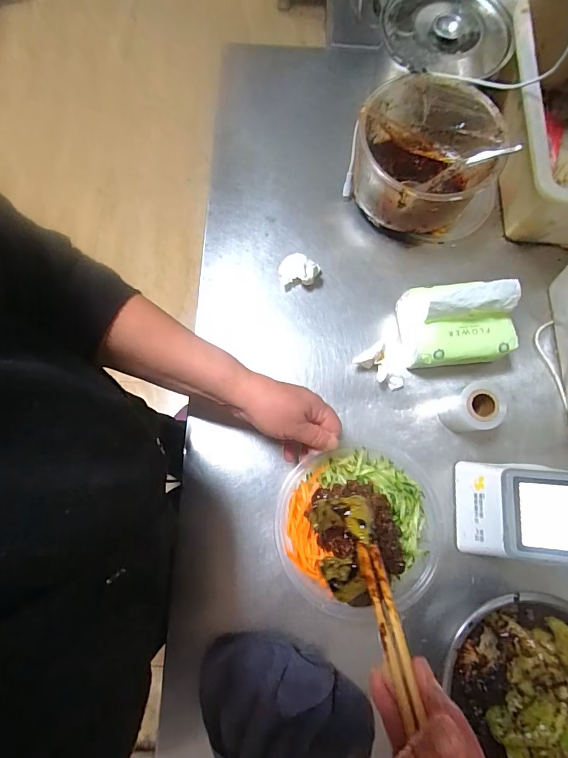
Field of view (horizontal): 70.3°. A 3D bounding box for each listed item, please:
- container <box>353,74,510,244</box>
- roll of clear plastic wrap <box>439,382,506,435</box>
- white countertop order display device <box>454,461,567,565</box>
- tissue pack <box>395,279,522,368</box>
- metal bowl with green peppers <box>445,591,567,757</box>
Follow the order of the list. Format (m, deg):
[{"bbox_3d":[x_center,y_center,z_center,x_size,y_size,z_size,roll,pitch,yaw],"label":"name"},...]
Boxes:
[{"bbox_3d":[0.188,-0.280,0.528,0.196,0.099,0.170,8,76,1],"label":"container"},{"bbox_3d":[0.211,0.038,0.469,0.053,0.077,0.050,-16,77,-5],"label":"roll of clear plastic wrap"},{"bbox_3d":[0.259,0.141,0.425,0.122,0.103,0.099,5,76,0],"label":"white countertop order display device"},{"bbox_3d":[0.202,-0.065,0.476,0.124,0.104,0.089,-3,76,-2],"label":"tissue pack"},{"bbox_3d":[0.245,0.309,0.409,0.170,0.072,0.179,-16,77,-5],"label":"metal bowl with green peppers"}]

